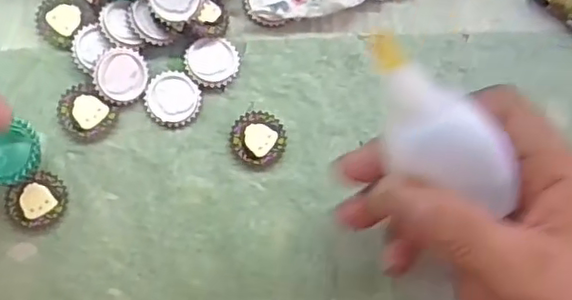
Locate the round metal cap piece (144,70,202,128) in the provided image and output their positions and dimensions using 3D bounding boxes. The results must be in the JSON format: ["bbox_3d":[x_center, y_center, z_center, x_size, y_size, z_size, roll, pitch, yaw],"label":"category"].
[{"bbox_3d":[-0.057,-0.026,0.310,0.028,0.004,0.027,1,82,-7],"label":"round metal cap piece"}]

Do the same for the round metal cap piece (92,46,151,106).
[{"bbox_3d":[-0.082,-0.037,0.304,0.026,0.004,0.027,31,83,-29],"label":"round metal cap piece"}]

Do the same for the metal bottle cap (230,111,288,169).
[{"bbox_3d":[-0.014,-0.005,0.313,0.028,0.005,0.028,1,82,-7],"label":"metal bottle cap"}]

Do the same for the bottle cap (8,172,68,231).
[{"bbox_3d":[-0.119,0.025,0.294,0.027,0.005,0.024,-30,87,-10],"label":"bottle cap"}]

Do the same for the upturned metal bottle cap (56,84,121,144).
[{"bbox_3d":[-0.099,-0.017,0.303,0.029,0.006,0.025,34,80,-2],"label":"upturned metal bottle cap"}]

